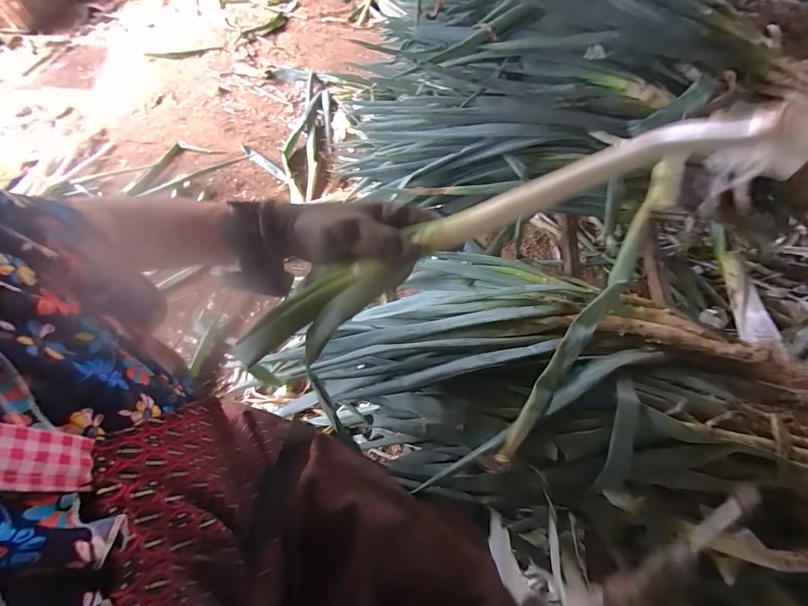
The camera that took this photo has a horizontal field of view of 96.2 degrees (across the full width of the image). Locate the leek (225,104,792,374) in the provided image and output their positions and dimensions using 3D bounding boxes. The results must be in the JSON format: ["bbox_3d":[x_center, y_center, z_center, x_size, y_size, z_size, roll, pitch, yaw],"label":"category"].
[{"bbox_3d":[0.076,-0.072,0.350,0.556,0.051,0.066,-25,65,6],"label":"leek"}]

